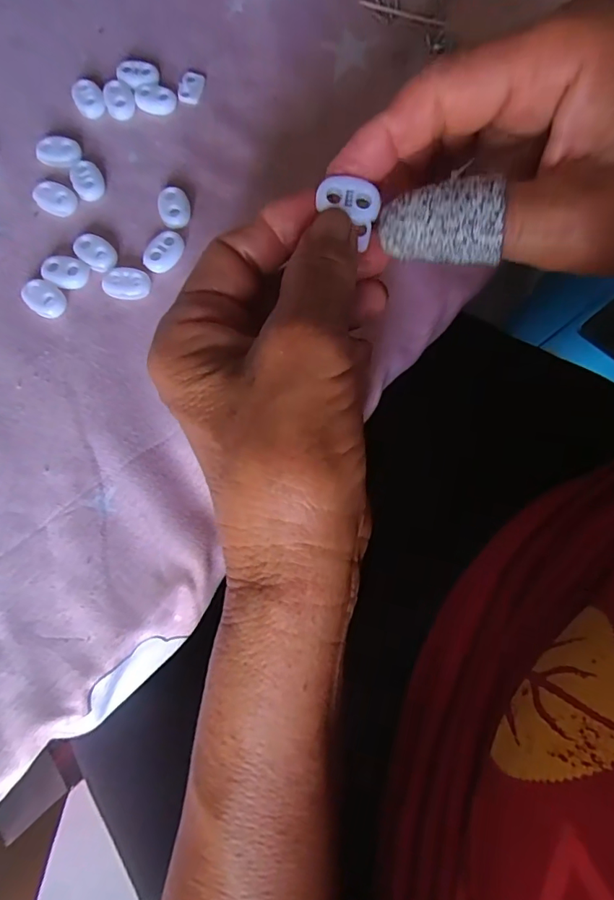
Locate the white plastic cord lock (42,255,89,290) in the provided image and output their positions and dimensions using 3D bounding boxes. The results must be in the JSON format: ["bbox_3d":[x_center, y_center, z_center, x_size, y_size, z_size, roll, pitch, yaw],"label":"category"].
[{"bbox_3d":[-0.117,-0.085,0.235,0.021,0.006,0.015,15,77,3],"label":"white plastic cord lock"}]

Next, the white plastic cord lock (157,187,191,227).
[{"bbox_3d":[-0.067,-0.121,0.244,0.016,0.007,0.021,-15,77,-4],"label":"white plastic cord lock"}]

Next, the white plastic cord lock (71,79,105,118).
[{"bbox_3d":[-0.115,-0.186,0.258,0.015,0.006,0.022,-23,78,-6],"label":"white plastic cord lock"}]

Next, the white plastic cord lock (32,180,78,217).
[{"bbox_3d":[-0.126,-0.126,0.244,0.022,0.005,0.015,20,77,4],"label":"white plastic cord lock"}]

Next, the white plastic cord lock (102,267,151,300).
[{"bbox_3d":[-0.086,-0.080,0.233,0.021,0.005,0.015,6,77,1],"label":"white plastic cord lock"}]

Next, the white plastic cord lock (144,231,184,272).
[{"bbox_3d":[-0.069,-0.097,0.238,0.014,0.006,0.023,34,79,7],"label":"white plastic cord lock"}]

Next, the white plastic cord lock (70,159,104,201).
[{"bbox_3d":[-0.112,-0.137,0.247,0.015,0.005,0.021,-21,78,-6],"label":"white plastic cord lock"}]

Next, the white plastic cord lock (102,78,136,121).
[{"bbox_3d":[-0.100,-0.187,0.259,0.015,0.005,0.021,-11,77,-4],"label":"white plastic cord lock"}]

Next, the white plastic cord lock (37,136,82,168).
[{"bbox_3d":[-0.127,-0.153,0.250,0.022,0.006,0.014,0,77,-1],"label":"white plastic cord lock"}]

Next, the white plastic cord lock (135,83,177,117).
[{"bbox_3d":[-0.081,-0.187,0.259,0.024,0.006,0.015,18,77,3],"label":"white plastic cord lock"}]

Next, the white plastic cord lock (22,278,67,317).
[{"bbox_3d":[-0.124,-0.072,0.231,0.020,0.006,0.016,39,79,8],"label":"white plastic cord lock"}]

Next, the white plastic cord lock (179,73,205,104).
[{"bbox_3d":[-0.063,-0.197,0.263,0.012,0.004,0.019,14,77,2],"label":"white plastic cord lock"}]

